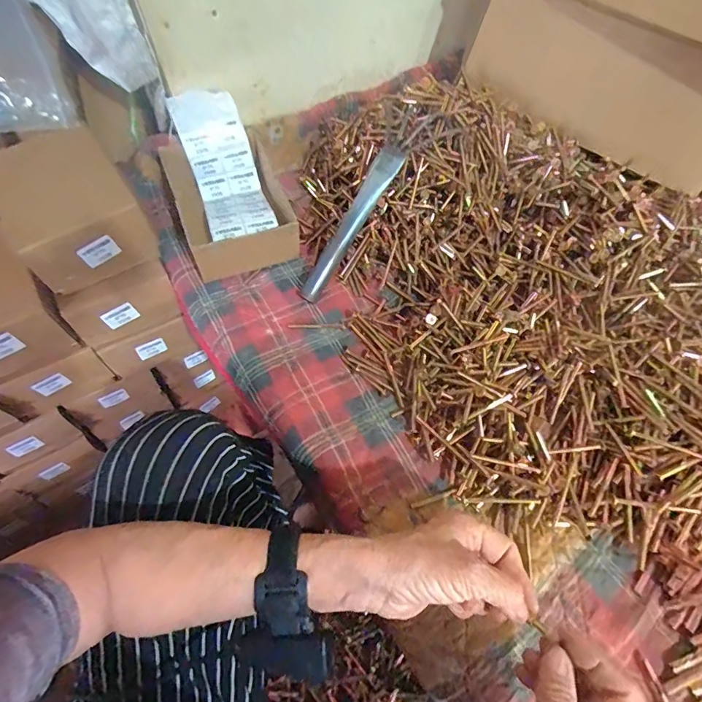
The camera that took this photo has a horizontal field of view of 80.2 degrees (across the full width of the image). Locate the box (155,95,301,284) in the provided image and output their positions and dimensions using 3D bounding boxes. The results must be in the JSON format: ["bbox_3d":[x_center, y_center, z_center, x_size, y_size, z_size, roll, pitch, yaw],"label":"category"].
[{"bbox_3d":[-0.163,-0.221,0.558,0.145,0.120,0.229,-19,60,-13],"label":"box"}]

